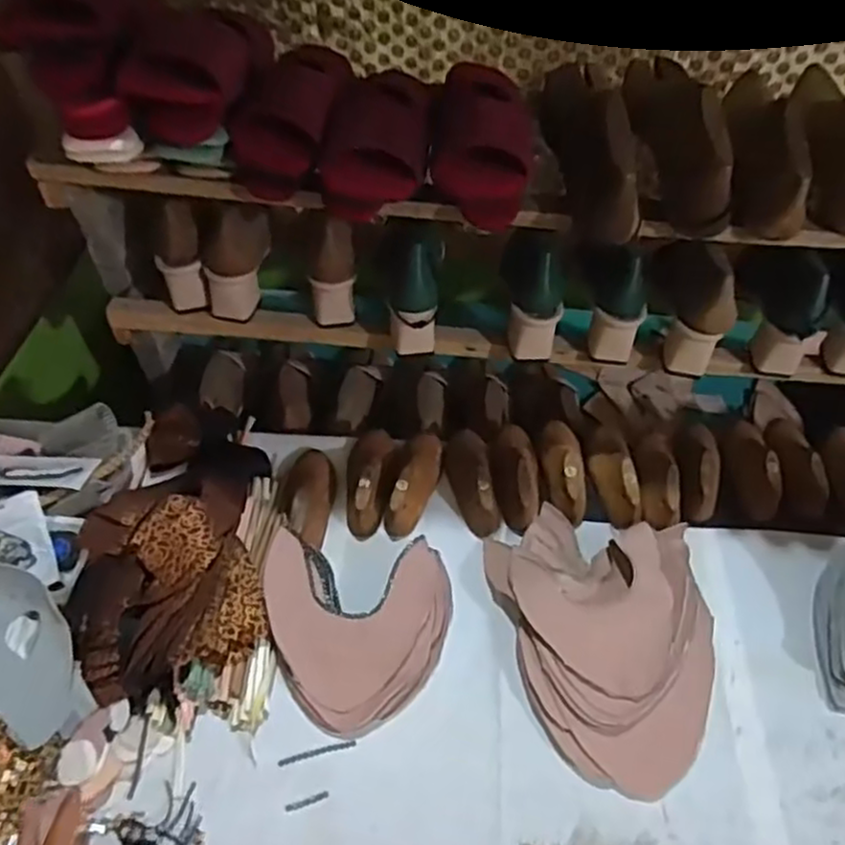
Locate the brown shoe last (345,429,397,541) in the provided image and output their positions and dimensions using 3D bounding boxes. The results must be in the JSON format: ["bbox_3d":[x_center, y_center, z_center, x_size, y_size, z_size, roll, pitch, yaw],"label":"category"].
[{"bbox_3d":[-0.061,0.059,0.800,0.056,0.053,0.141,3,52,2],"label":"brown shoe last"}]

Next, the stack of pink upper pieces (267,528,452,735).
[{"bbox_3d":[-0.062,0.200,0.682,0.181,0.068,0.175,0,52,0],"label":"stack of pink upper pieces"}]

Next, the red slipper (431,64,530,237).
[{"bbox_3d":[0.059,-0.285,0.676,0.088,0.070,0.213,5,52,3],"label":"red slipper"}]

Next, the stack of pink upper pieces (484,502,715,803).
[{"bbox_3d":[0.177,0.205,0.690,0.214,0.052,0.276,1,52,0],"label":"stack of pink upper pieces"}]

